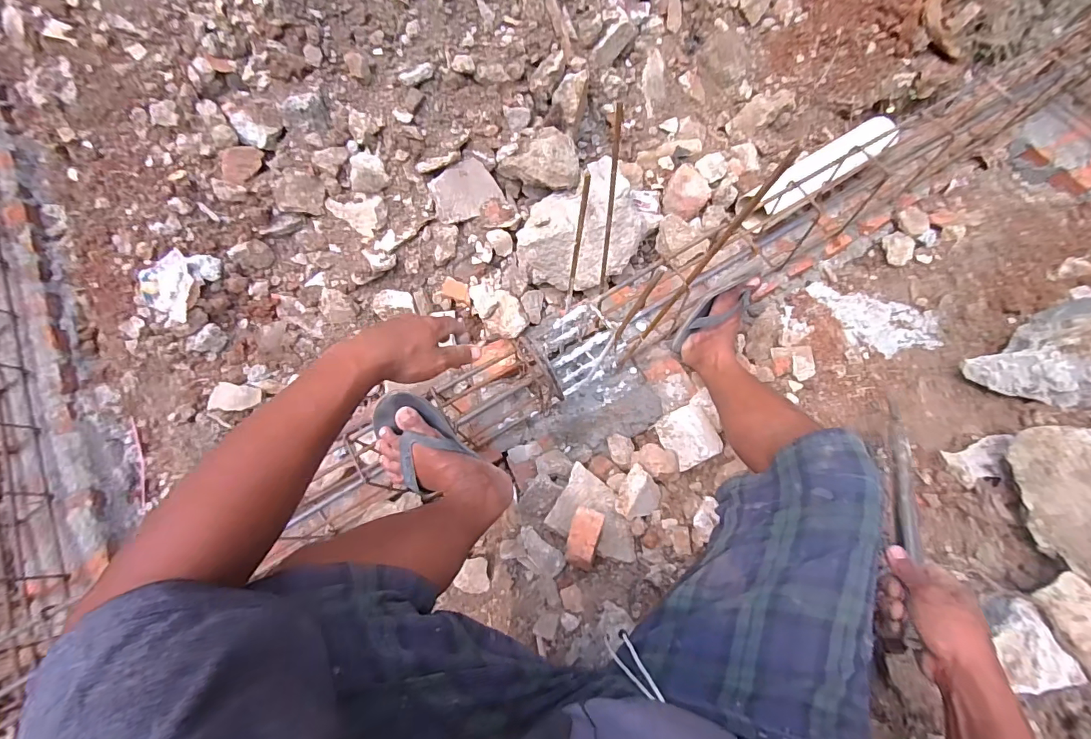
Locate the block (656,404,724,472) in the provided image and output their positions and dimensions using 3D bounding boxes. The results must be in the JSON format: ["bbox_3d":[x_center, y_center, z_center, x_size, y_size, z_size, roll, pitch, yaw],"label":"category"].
[{"bbox_3d":[0.263,0.117,0.834,0.095,0.050,0.105,-26,71,-6],"label":"block"}]

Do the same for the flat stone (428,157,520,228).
[{"bbox_3d":[-0.147,-0.360,0.945,0.168,0.035,0.131,-7,99,-17],"label":"flat stone"}]

